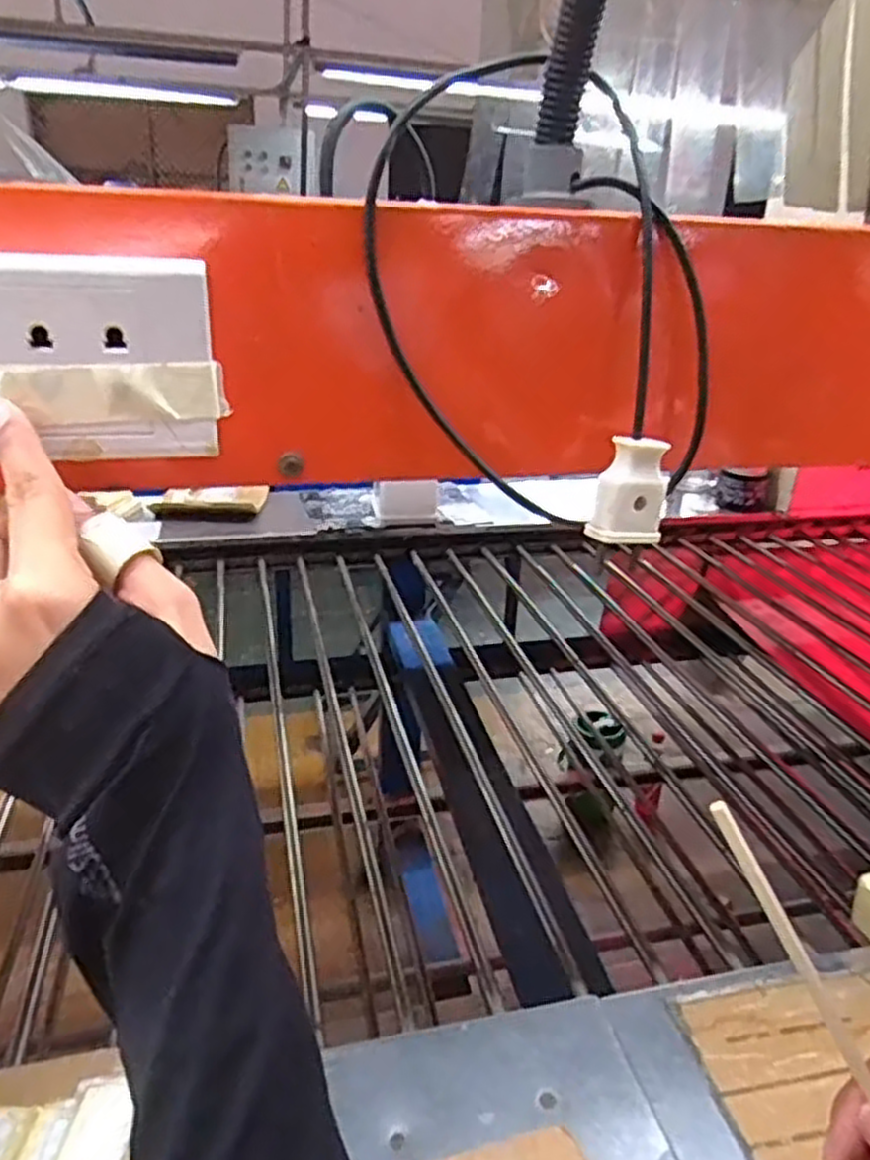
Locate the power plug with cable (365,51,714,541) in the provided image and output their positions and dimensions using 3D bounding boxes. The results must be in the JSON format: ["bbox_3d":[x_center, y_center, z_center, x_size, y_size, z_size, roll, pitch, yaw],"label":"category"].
[{"bbox_3d":[0.044,-0.109,0.317,0.145,0.174,0.056,1,24,-4],"label":"power plug with cable"}]

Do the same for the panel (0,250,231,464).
[{"bbox_3d":[-0.138,-0.077,0.271,0.119,0.068,0.010,-5,21,-18],"label":"panel"}]

